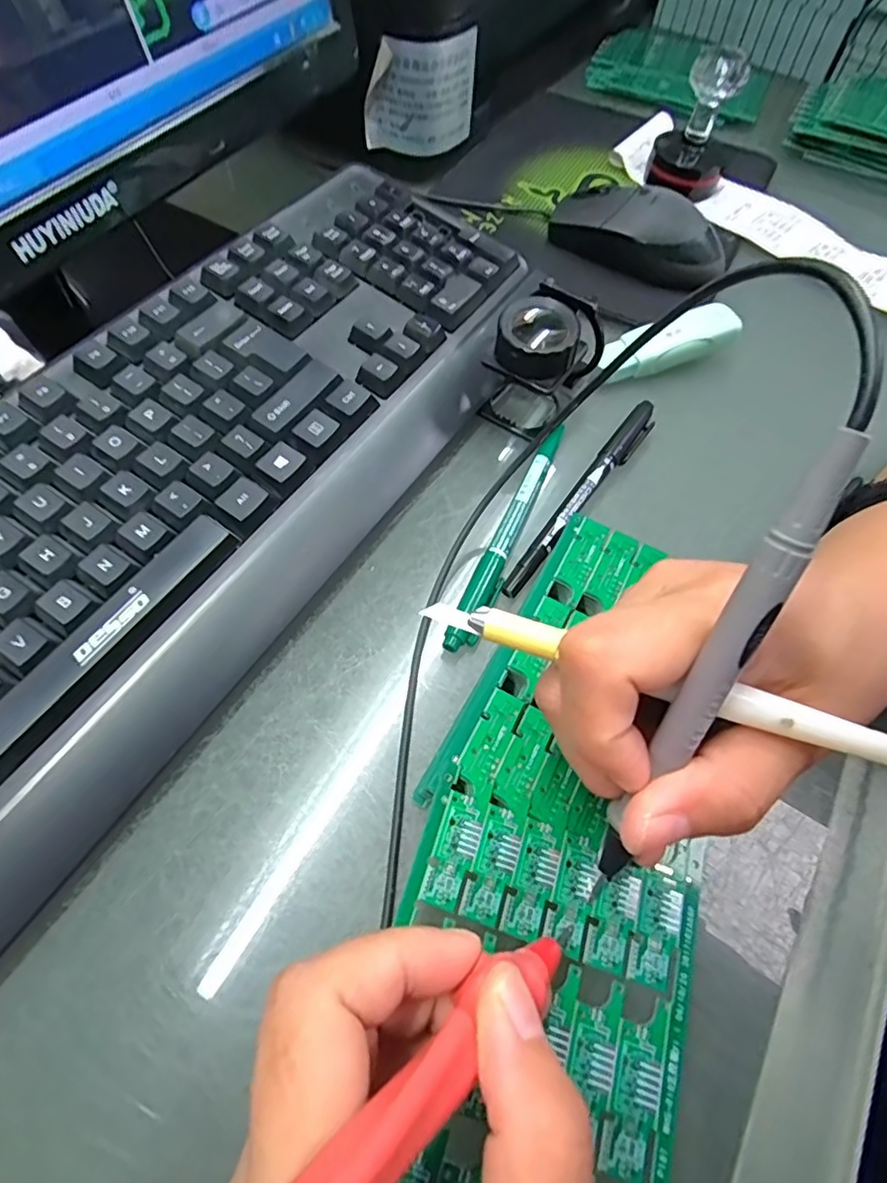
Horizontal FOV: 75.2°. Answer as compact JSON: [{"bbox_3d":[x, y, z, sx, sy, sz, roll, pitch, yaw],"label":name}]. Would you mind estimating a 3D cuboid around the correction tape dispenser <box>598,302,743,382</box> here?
[{"bbox_3d":[0.130,-0.141,0.326,0.077,0.017,0.028,-18,64,-13],"label":"correction tape dispenser"}]

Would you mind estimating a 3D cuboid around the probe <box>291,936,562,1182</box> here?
[{"bbox_3d":[0.003,0.094,0.121,0.014,0.127,0.015,-43,63,19],"label":"probe"}]

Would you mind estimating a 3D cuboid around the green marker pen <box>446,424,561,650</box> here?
[{"bbox_3d":[0.031,-0.028,0.268,0.013,0.011,0.132,23,63,9],"label":"green marker pen"}]

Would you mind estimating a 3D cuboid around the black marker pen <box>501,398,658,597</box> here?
[{"bbox_3d":[0.069,-0.048,0.282,0.012,0.011,0.138,34,65,14],"label":"black marker pen"}]

